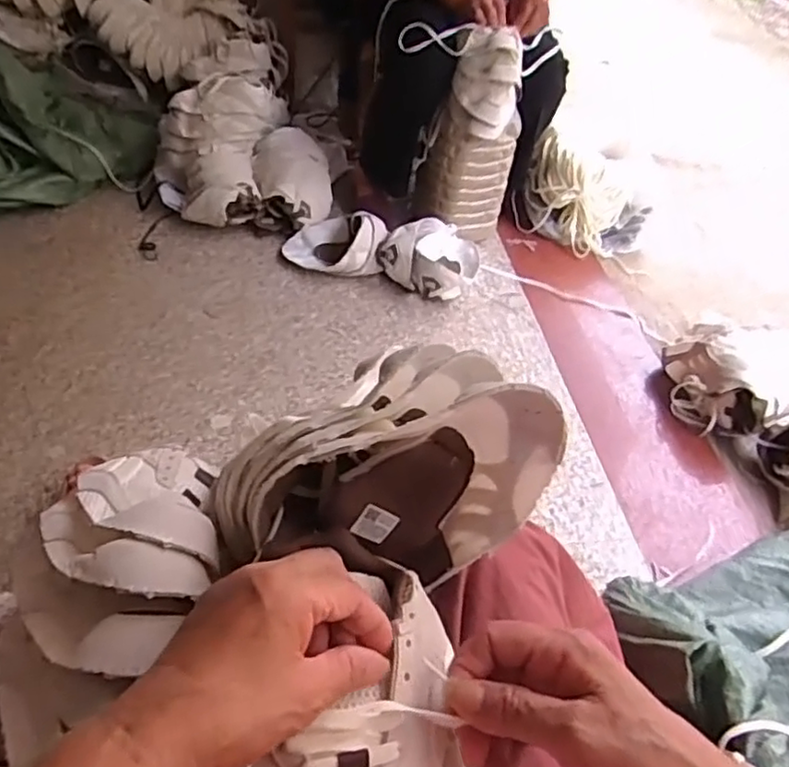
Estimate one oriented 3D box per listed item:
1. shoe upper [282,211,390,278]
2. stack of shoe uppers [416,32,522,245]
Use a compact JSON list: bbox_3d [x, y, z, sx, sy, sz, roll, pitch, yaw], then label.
[{"bbox_3d":[-0.127,-0.316,1.444,0.222,0.103,0.142,17,46,10],"label":"shoe upper"},{"bbox_3d":[0.162,-0.522,1.418,0.203,0.397,0.122,10,45,3],"label":"stack of shoe uppers"}]

